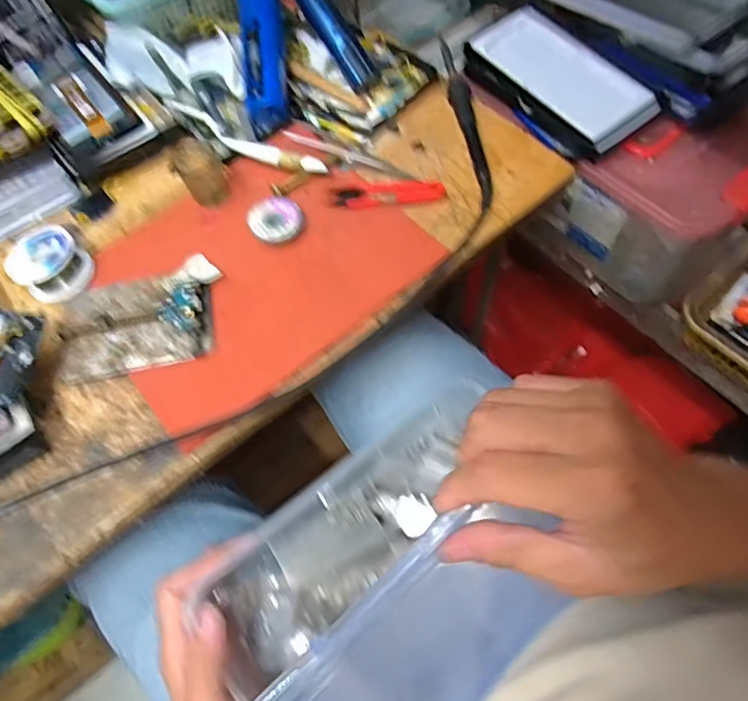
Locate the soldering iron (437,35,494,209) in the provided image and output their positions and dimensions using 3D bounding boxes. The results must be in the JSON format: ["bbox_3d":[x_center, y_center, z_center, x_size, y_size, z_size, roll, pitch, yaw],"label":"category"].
[{"bbox_3d":[0.087,-0.216,0.523,0.020,0.015,0.197,-10,64,-1],"label":"soldering iron"}]

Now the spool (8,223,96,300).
[{"bbox_3d":[-0.267,-0.073,0.463,0.055,0.032,0.054,-1,64,3],"label":"spool"}]

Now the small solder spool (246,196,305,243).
[{"bbox_3d":[-0.083,-0.110,0.479,0.044,0.010,0.045,-1,64,3],"label":"small solder spool"}]

